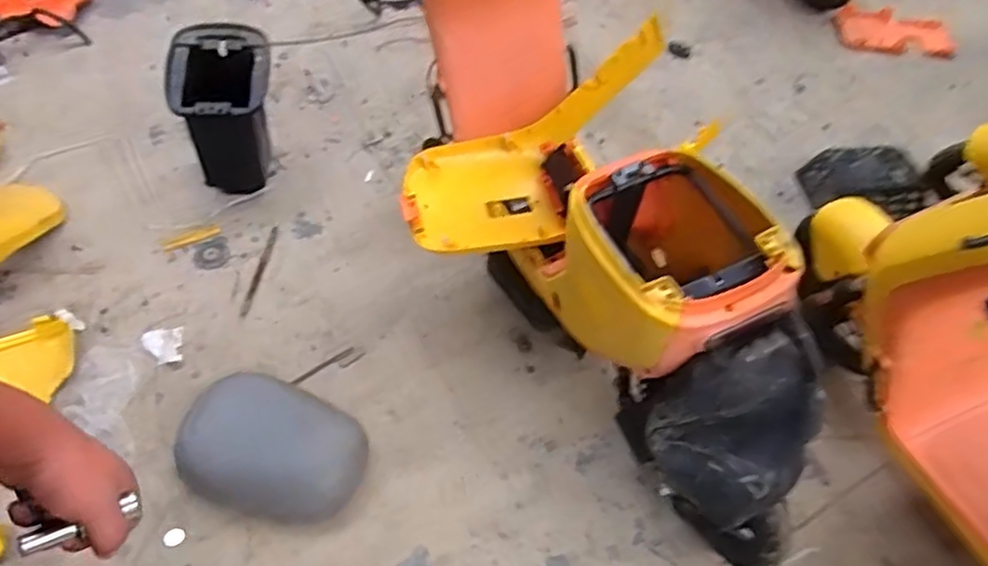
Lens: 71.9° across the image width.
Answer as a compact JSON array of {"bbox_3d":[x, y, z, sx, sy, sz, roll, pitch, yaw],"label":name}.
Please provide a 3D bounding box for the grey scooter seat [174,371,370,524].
[{"bbox_3d":[-0.464,0.354,1.432,0.385,0.075,0.246,14,54,7],"label":"grey scooter seat"}]

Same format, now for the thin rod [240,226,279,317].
[{"bbox_3d":[-0.602,-0.030,1.753,0.023,0.011,0.281,6,53,1],"label":"thin rod"}]

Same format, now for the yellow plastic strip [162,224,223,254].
[{"bbox_3d":[-0.790,-0.116,1.777,0.149,0.007,0.038,-23,66,-15],"label":"yellow plastic strip"}]

